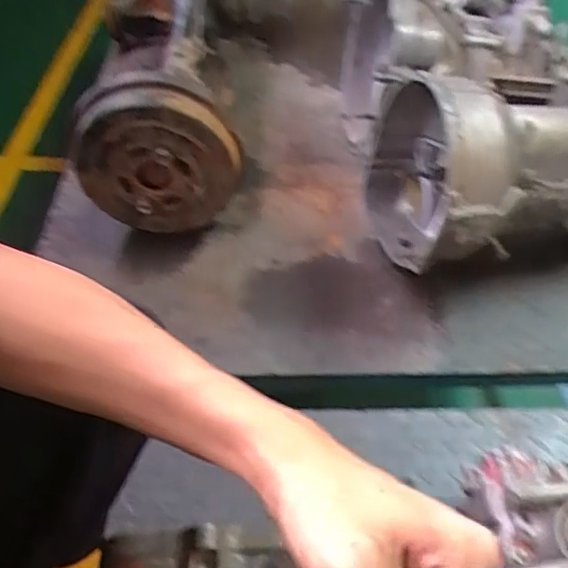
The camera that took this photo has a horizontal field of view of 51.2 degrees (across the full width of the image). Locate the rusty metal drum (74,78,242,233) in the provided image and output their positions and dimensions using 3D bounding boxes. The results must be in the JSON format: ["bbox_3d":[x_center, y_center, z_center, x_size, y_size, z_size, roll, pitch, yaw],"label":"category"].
[{"bbox_3d":[-0.187,-0.179,0.889,0.242,0.249,0.061,1,49,0],"label":"rusty metal drum"}]

